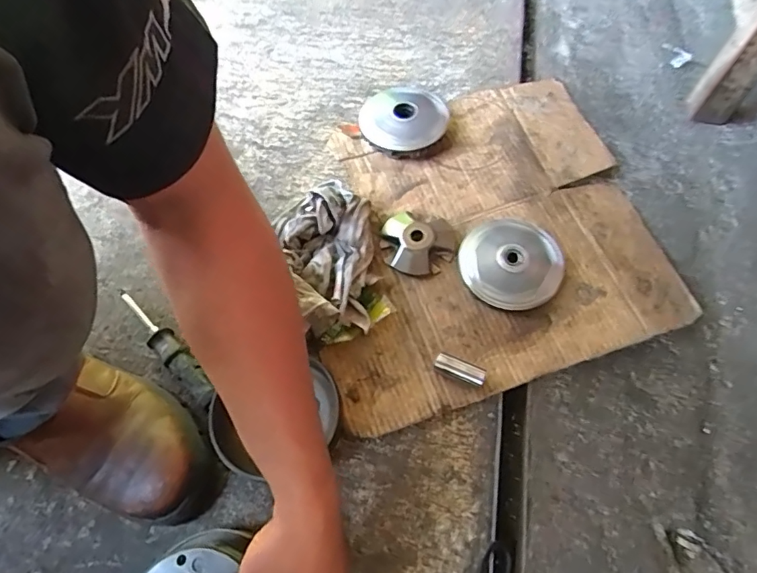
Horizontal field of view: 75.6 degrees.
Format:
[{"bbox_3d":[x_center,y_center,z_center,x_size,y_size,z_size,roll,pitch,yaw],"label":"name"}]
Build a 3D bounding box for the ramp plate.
[{"bbox_3d":[0.045,-0.052,0.570,0.088,0.024,0.081,-1,65,2],"label":"ramp plate"}]

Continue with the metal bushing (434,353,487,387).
[{"bbox_3d":[0.084,0.086,0.504,0.051,0.021,0.018,24,68,14],"label":"metal bushing"}]

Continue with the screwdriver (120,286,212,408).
[{"bbox_3d":[-0.233,0.065,0.533,0.177,0.026,0.027,39,72,19],"label":"screwdriver"}]

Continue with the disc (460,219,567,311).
[{"bbox_3d":[0.149,-0.029,0.550,0.108,0.026,0.111,-1,65,2],"label":"disc"}]

